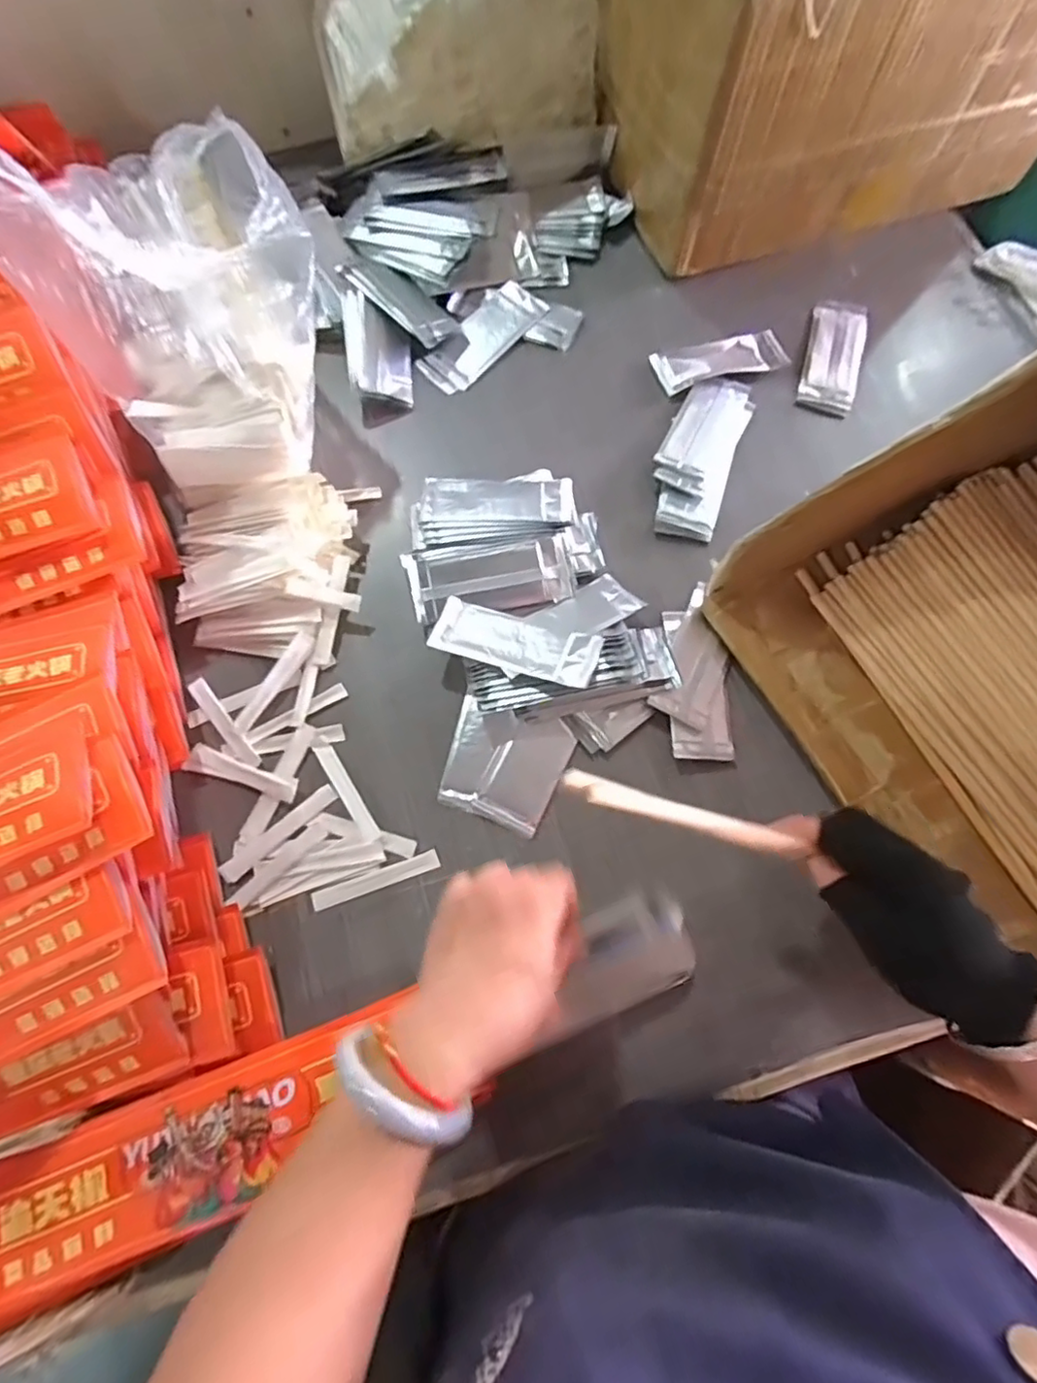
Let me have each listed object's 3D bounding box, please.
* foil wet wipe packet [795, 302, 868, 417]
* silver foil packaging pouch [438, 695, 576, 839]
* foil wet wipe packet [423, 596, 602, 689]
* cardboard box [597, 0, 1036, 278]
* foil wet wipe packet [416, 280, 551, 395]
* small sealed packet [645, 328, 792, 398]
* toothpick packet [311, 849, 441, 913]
[{"bbox_3d":[0.297,-0.316,0.581,0.050,0.007,0.132,16,74,5],"label":"foil wet wipe packet"},{"bbox_3d":[-0.011,0.054,0.461,0.085,0.004,0.085,20,74,6],"label":"silver foil packaging pouch"},{"bbox_3d":[-0.002,-0.037,0.463,0.124,0.007,0.049,16,57,13],"label":"foil wet wipe packet"},{"bbox_3d":[0.288,-0.600,0.547,0.407,0.203,0.269,-16,74,-5],"label":"cardboard box"},{"bbox_3d":[-0.033,-0.334,0.578,0.053,0.004,0.130,40,77,11],"label":"foil wet wipe packet"},{"bbox_3d":[0.188,-0.311,0.578,0.120,0.010,0.051,-15,73,-4],"label":"small sealed packet"},{"bbox_3d":[-0.102,0.135,0.441,0.092,0.004,0.014,-19,74,-6],"label":"toothpick packet"}]

